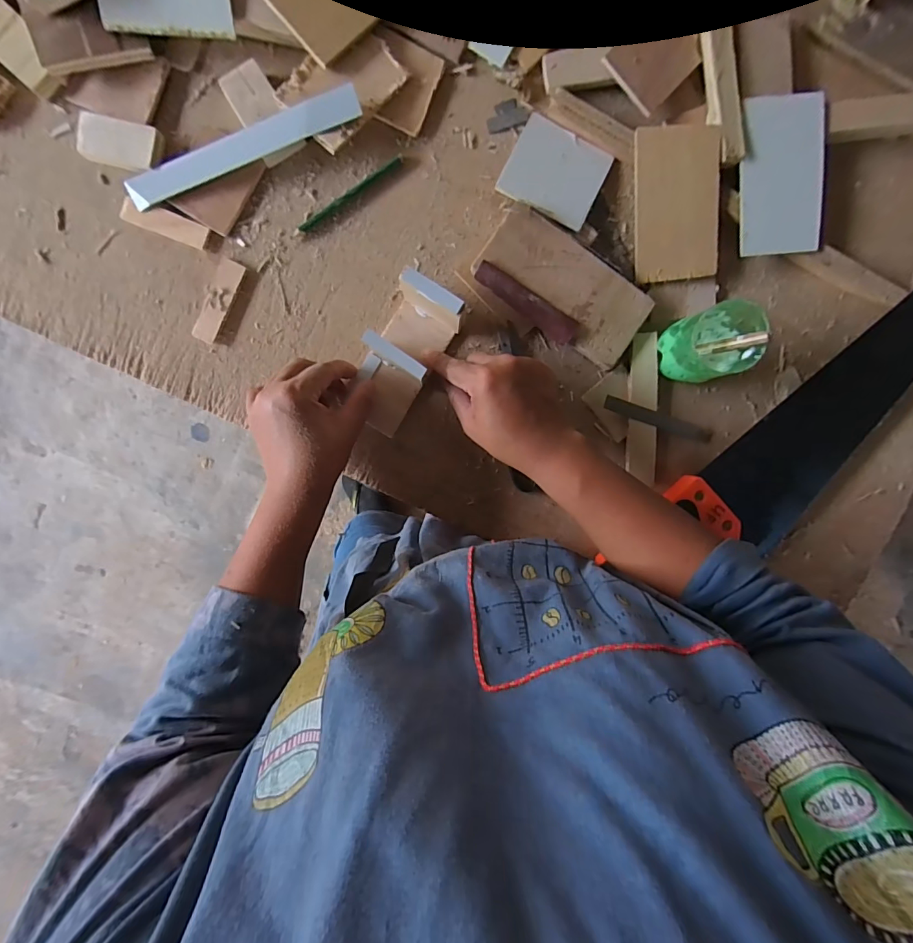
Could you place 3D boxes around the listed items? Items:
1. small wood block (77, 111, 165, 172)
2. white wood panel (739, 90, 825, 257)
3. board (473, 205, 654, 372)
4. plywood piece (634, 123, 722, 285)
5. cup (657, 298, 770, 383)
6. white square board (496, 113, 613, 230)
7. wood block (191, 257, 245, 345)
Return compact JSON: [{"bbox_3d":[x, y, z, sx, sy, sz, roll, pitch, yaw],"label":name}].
[{"bbox_3d":[-0.286,-0.278,0.365,0.068,0.014,0.037,11,96,-3],"label":"small wood block"},{"bbox_3d":[0.283,-0.257,0.372,0.071,0.010,0.128,-5,96,3],"label":"white wood panel"},{"bbox_3d":[0.096,-0.163,0.372,0.148,0.008,0.075,32,94,-9],"label":"board"},{"bbox_3d":[0.192,-0.231,0.373,0.069,0.004,0.120,-4,102,5],"label":"plywood piece"},{"bbox_3d":[0.213,-0.108,0.365,0.060,0.077,0.057,0,97,-2],"label":"cup"},{"bbox_3d":[0.086,-0.259,0.374,0.081,0.004,0.080,26,84,-4],"label":"white square board"},{"bbox_3d":[-0.211,-0.150,0.381,0.023,0.007,0.074,23,95,-4],"label":"wood block"}]

